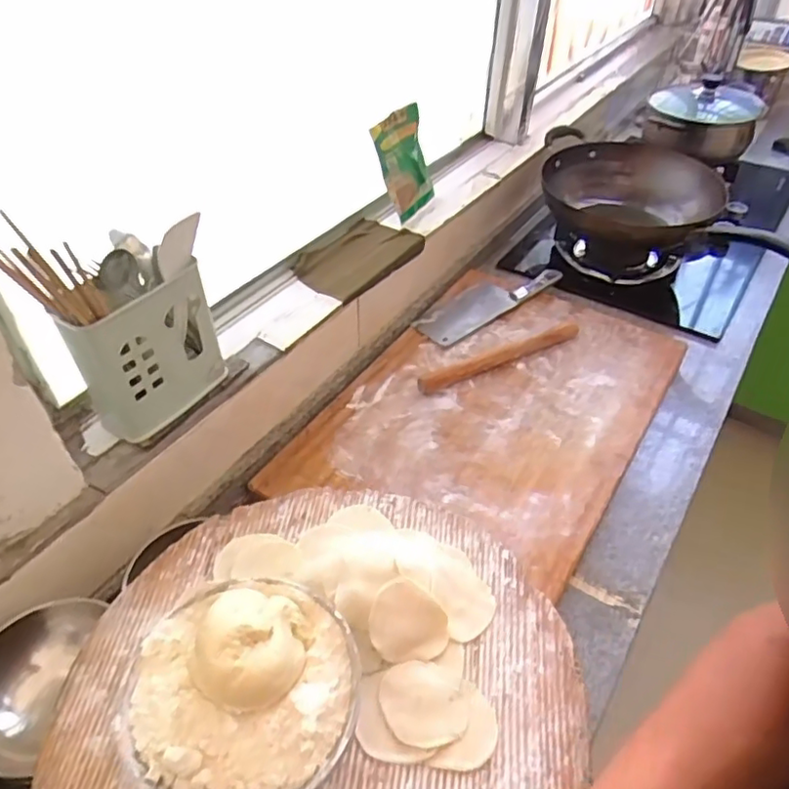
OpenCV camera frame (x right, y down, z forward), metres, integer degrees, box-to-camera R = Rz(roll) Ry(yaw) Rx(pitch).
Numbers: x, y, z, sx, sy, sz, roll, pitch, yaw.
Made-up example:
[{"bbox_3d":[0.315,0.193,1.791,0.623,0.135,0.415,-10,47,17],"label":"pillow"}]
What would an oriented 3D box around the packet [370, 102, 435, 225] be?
[{"bbox_3d":[0.021,-0.371,1.010,0.034,0.166,0.100,18,49,38],"label":"packet"}]

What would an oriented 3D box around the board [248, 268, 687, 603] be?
[{"bbox_3d":[0.147,0.002,0.894,0.391,0.025,0.563,23,50,24],"label":"board"}]

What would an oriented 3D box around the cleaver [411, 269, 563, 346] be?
[{"bbox_3d":[0.162,-0.164,1.076,0.286,0.022,0.092,-31,51,-26],"label":"cleaver"}]

